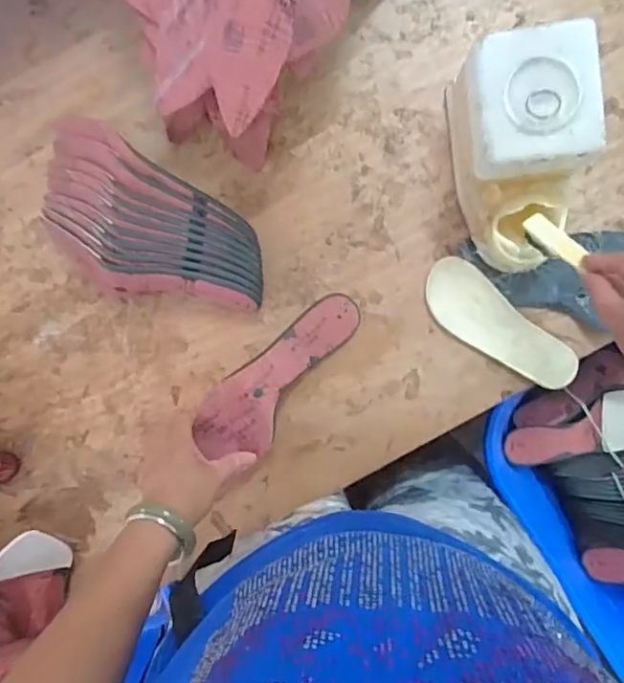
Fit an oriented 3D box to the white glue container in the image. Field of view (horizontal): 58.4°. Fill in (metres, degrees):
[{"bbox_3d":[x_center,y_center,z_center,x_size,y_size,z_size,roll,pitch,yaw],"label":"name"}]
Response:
[{"bbox_3d":[0.196,-0.174,0.535,0.108,0.122,0.196,-2,94,5],"label":"white glue container"}]

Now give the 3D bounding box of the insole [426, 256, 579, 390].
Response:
[{"bbox_3d":[0.197,-0.014,0.598,0.182,0.017,0.063,40,96,1],"label":"insole"}]

